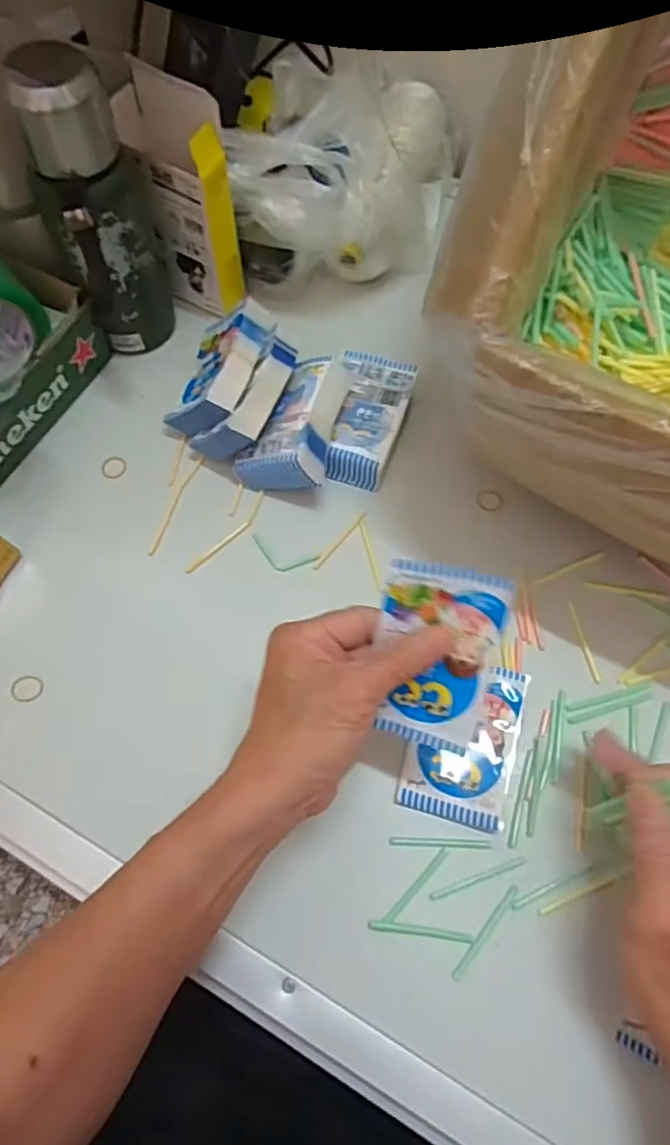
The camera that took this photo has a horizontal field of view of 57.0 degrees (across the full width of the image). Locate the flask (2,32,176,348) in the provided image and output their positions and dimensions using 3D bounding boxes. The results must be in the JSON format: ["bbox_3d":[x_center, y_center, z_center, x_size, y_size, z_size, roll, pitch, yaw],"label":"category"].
[{"bbox_3d":[-0.171,-0.255,0.459,0.074,0.206,0.083,-15,67,-6],"label":"flask"}]

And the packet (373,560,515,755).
[{"bbox_3d":[0.055,0.046,0.336,0.064,0.014,0.097,11,103,5],"label":"packet"}]

